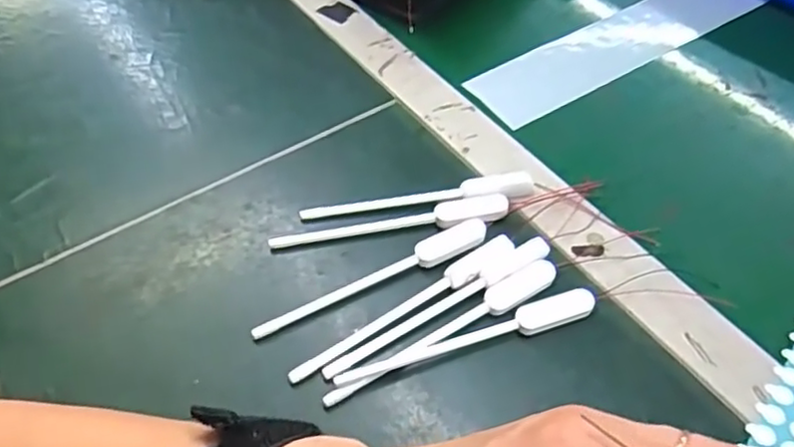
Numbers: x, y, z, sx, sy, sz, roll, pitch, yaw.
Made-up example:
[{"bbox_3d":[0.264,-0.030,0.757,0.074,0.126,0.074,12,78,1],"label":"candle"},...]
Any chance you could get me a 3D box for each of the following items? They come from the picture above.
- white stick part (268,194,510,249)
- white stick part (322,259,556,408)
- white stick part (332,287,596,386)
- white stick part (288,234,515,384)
[{"bbox_3d":[-0.004,-0.001,0.405,0.145,0.009,0.018,-6,52,-4],"label":"white stick part"},{"bbox_3d":[0.026,0.056,0.353,0.145,0.006,0.017,-26,55,-18],"label":"white stick part"},{"bbox_3d":[0.038,0.061,0.350,0.144,0.006,0.016,-16,53,-11],"label":"white stick part"},{"bbox_3d":[0.005,0.045,0.363,0.143,0.011,0.014,-28,56,-19],"label":"white stick part"}]

